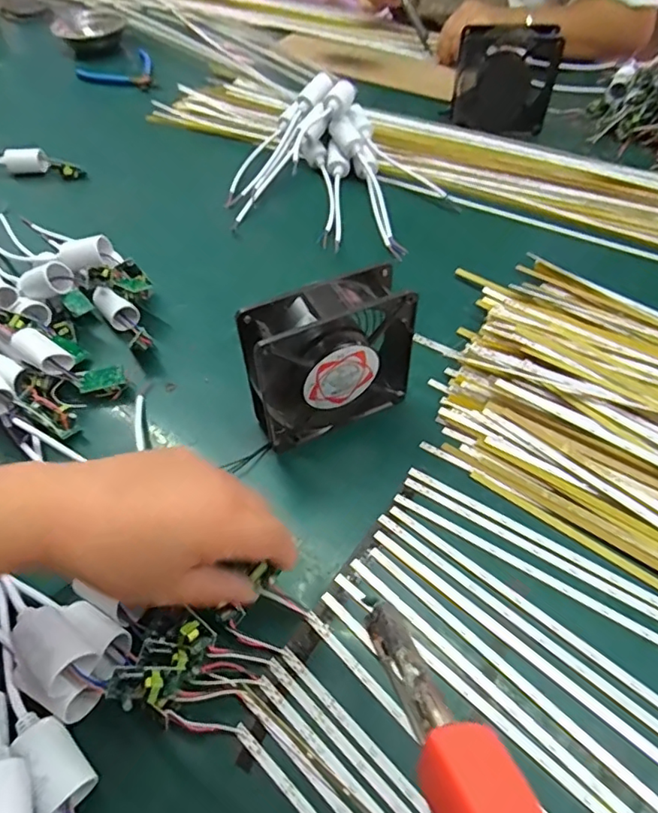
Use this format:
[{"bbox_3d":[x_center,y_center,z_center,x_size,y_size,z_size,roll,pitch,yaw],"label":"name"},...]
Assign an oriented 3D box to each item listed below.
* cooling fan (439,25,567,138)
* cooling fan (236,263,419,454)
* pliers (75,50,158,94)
[{"bbox_3d":[0.228,-0.425,0.715,0.127,0.114,0.026,7,42,1],"label":"cooling fan"},{"bbox_3d":[0.001,-0.032,0.408,0.122,0.122,0.039,-21,55,-14],"label":"cooling fan"},{"bbox_3d":[-0.344,-0.531,0.887,0.119,0.016,0.153,-16,54,-11],"label":"pliers"}]

